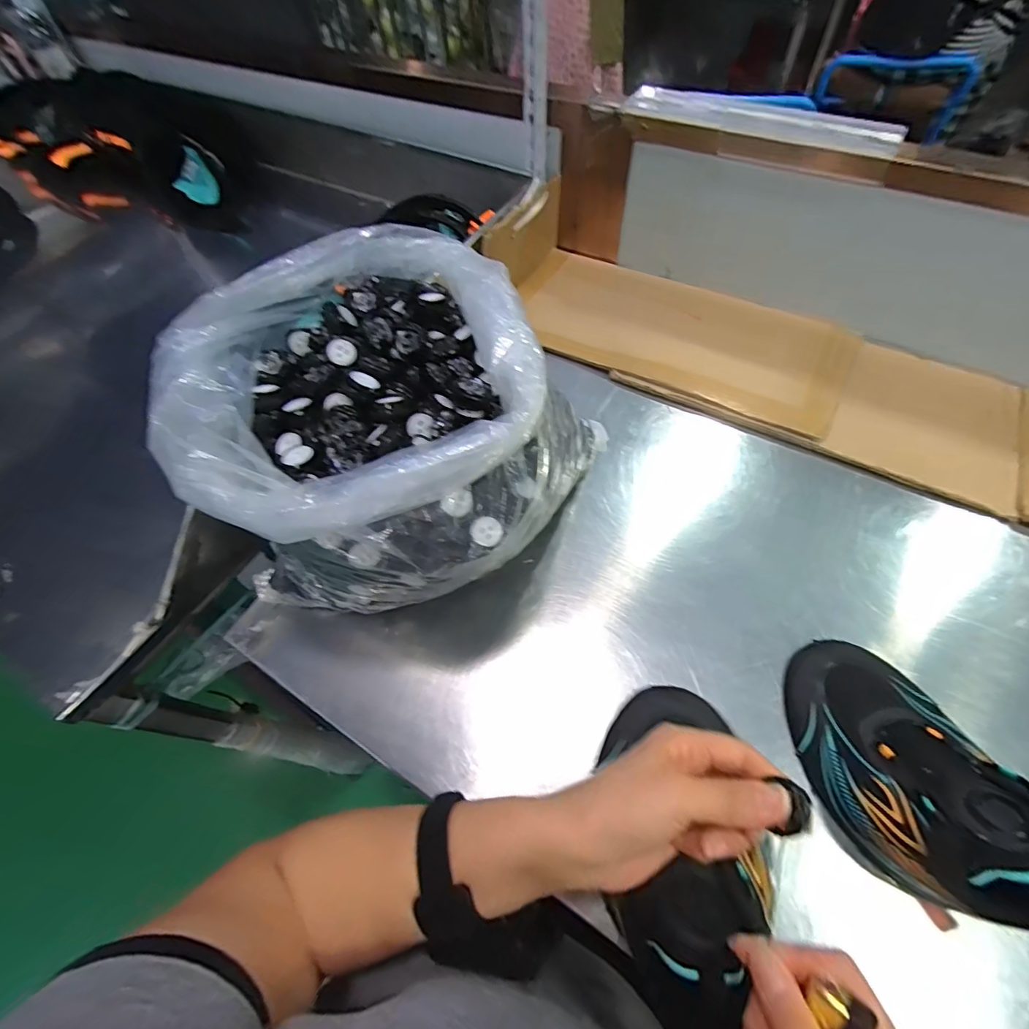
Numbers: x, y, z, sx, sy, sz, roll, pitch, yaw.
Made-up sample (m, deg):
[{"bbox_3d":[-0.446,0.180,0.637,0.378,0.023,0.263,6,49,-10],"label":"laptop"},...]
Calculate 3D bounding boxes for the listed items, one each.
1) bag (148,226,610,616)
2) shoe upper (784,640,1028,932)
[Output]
[{"bbox_3d":[-0.085,-0.061,0.414,0.259,0.237,0.287,18,62,14],"label":"bag"},{"bbox_3d":[0.273,0.172,0.329,0.109,0.092,0.181,4,60,6],"label":"shoe upper"}]

